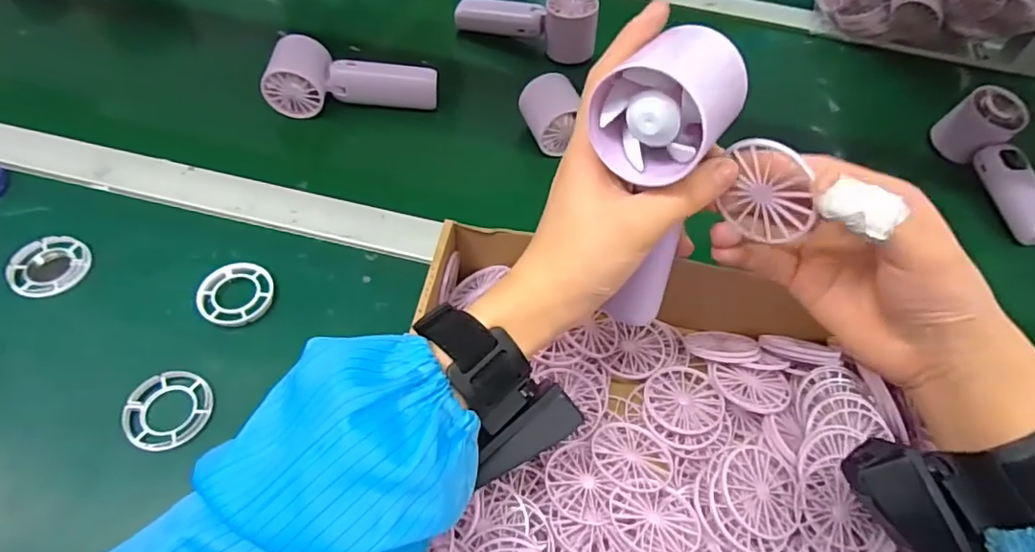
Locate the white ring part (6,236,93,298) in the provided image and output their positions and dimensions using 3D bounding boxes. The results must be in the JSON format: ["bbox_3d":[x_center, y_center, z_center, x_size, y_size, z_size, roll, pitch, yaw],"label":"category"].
[{"bbox_3d":[-0.352,-0.007,0.423,0.049,0.007,0.049,2,57,-2],"label":"white ring part"}]

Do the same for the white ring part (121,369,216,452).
[{"bbox_3d":[-0.227,0.087,0.368,0.050,0.010,0.051,2,57,-2],"label":"white ring part"}]

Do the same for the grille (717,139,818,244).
[{"bbox_3d":[0.114,-0.039,0.261,0.008,0.046,0.044,-38,67,-24],"label":"grille"}]

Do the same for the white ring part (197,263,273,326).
[{"bbox_3d":[-0.209,0.012,0.418,0.051,0.007,0.051,2,57,-2],"label":"white ring part"}]

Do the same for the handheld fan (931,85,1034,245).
[{"bbox_3d":[0.460,-0.099,0.535,0.044,0.059,0.152,-8,71,-9],"label":"handheld fan"}]

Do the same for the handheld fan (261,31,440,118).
[{"bbox_3d":[-0.155,-0.186,0.530,0.153,0.055,0.042,0,57,-3],"label":"handheld fan"}]

